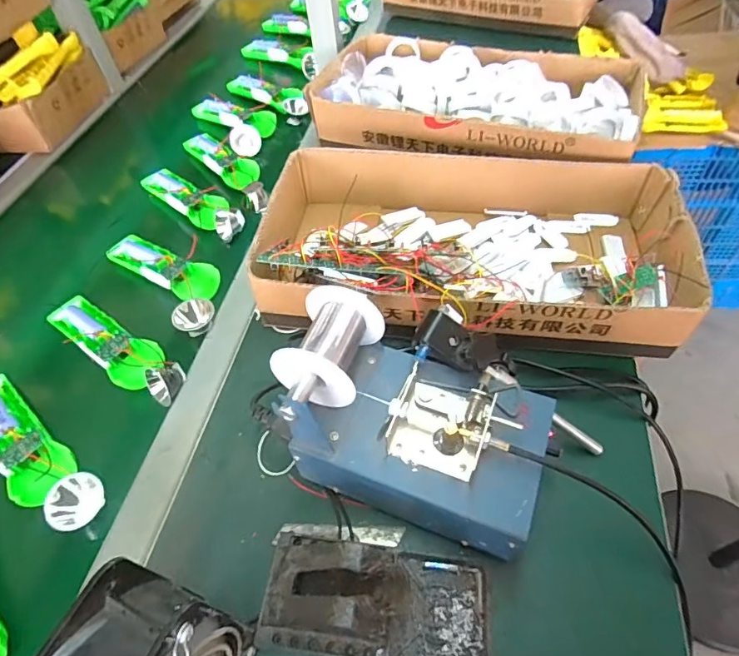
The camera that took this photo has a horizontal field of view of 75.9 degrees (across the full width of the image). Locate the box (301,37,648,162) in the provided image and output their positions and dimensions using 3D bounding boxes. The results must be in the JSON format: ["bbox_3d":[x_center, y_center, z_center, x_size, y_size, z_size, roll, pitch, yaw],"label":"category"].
[{"bbox_3d":[0.146,-0.316,0.678,0.414,0.079,0.222,16,55,16],"label":"box"}]

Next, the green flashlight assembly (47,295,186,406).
[{"bbox_3d":[-0.269,0.017,0.492,0.197,0.030,0.049,28,59,23],"label":"green flashlight assembly"}]

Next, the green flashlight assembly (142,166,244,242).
[{"bbox_3d":[-0.239,-0.172,0.643,0.185,0.031,0.057,33,61,26],"label":"green flashlight assembly"}]

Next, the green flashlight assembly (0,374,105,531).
[{"bbox_3d":[-0.311,0.105,0.422,0.202,0.028,0.050,30,60,25],"label":"green flashlight assembly"}]

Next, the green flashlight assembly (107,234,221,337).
[{"bbox_3d":[-0.234,-0.070,0.555,0.077,0.042,0.194,-39,59,-23],"label":"green flashlight assembly"}]

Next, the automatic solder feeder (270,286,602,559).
[{"bbox_3d":[0.041,0.066,0.373,0.201,0.127,0.141,16,55,16],"label":"automatic solder feeder"}]

